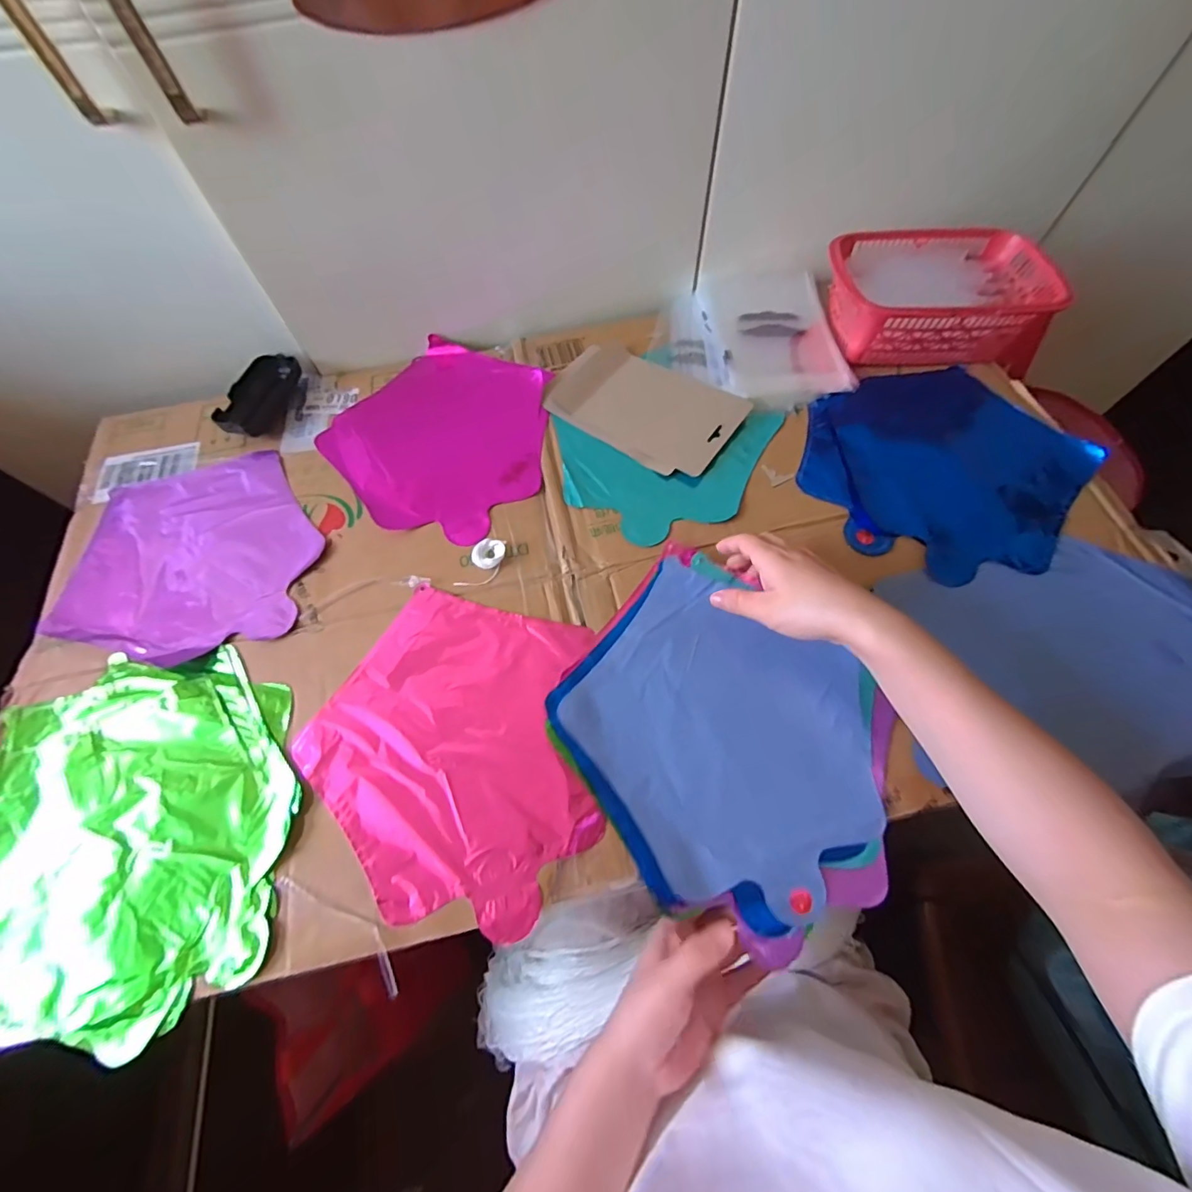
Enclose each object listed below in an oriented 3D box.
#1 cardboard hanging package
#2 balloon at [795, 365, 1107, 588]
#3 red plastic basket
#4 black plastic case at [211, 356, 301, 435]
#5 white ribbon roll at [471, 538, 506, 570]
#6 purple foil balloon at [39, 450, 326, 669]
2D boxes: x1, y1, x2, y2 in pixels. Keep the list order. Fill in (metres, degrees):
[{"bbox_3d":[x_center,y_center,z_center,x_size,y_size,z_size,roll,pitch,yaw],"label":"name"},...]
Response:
[{"bbox_3d":[0.047,-0.203,0.528,0.198,0.012,0.121,35,70,18],"label":"cardboard hanging package"},{"bbox_3d":[0.333,-0.131,0.484,0.256,0.013,0.235,-1,63,2],"label":"balloon"},{"bbox_3d":[0.358,-0.321,0.545,0.212,0.075,0.148,-1,65,2],"label":"red plastic basket"},{"bbox_3d":[-0.368,-0.218,0.548,0.056,0.026,0.106,2,63,3],"label":"black plastic case"},{"bbox_3d":[-0.098,-0.038,0.457,0.030,0.012,0.026,-41,69,-17],"label":"white ribbon roll"},{"bbox_3d":[-0.384,-0.037,0.476,0.235,0.016,0.218,-15,64,-6],"label":"purple foil balloon"}]

